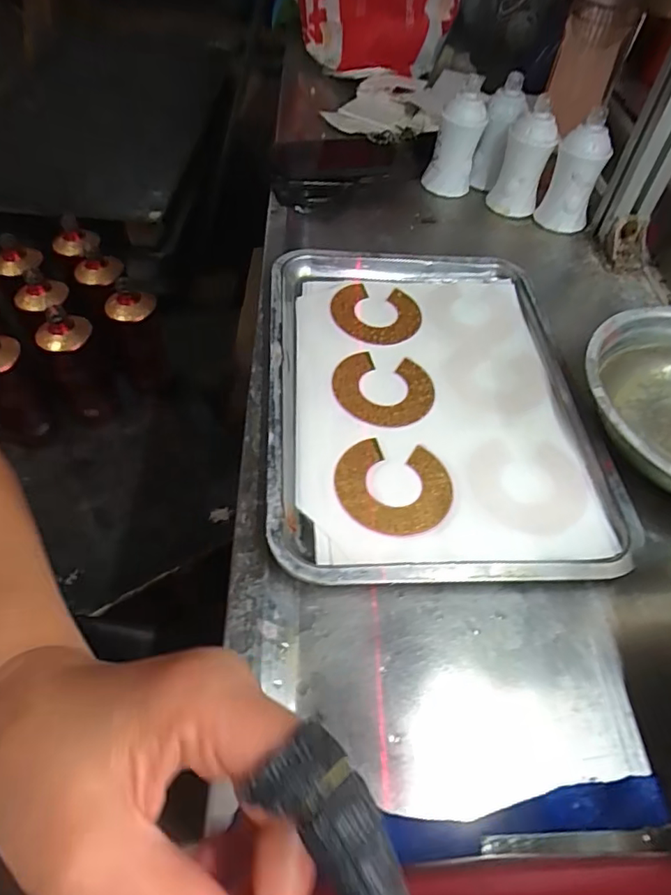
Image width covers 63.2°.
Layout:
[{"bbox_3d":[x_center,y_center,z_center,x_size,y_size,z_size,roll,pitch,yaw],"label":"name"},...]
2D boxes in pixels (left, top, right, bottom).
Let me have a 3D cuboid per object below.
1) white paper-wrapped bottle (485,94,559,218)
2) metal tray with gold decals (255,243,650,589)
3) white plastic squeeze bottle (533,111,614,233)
[{"bbox_3d":[0.213,-0.324,0.624,0.062,0.109,0.047,12,49,13],"label":"white paper-wrapped bottle"},{"bbox_3d":[0.074,-0.053,0.448,0.250,0.024,0.339,-4,48,-1],"label":"metal tray with gold decals"},{"bbox_3d":[0.263,-0.299,0.602,0.053,0.108,0.046,3,53,-1],"label":"white plastic squeeze bottle"}]

